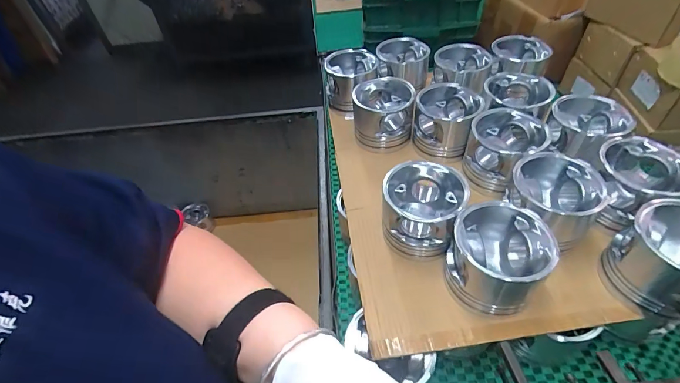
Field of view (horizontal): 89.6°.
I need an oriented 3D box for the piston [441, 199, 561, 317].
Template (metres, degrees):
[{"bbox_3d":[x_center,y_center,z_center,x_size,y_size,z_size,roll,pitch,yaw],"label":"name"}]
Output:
[{"bbox_3d":[0.192,0.084,0.426,0.109,0.092,0.109,18,52,19],"label":"piston"}]

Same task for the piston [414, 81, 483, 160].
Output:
[{"bbox_3d":[0.194,-0.129,0.631,0.110,0.085,0.116,10,50,13],"label":"piston"}]

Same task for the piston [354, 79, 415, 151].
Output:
[{"bbox_3d":[0.080,-0.144,0.646,0.108,0.092,0.102,-4,48,1],"label":"piston"}]

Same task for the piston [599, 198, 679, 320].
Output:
[{"bbox_3d":[0.393,0.080,0.406,0.100,0.098,0.107,-24,51,-17],"label":"piston"}]

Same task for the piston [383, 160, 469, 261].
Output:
[{"bbox_3d":[0.114,0.028,0.485,0.107,0.092,0.108,7,49,11],"label":"piston"}]

